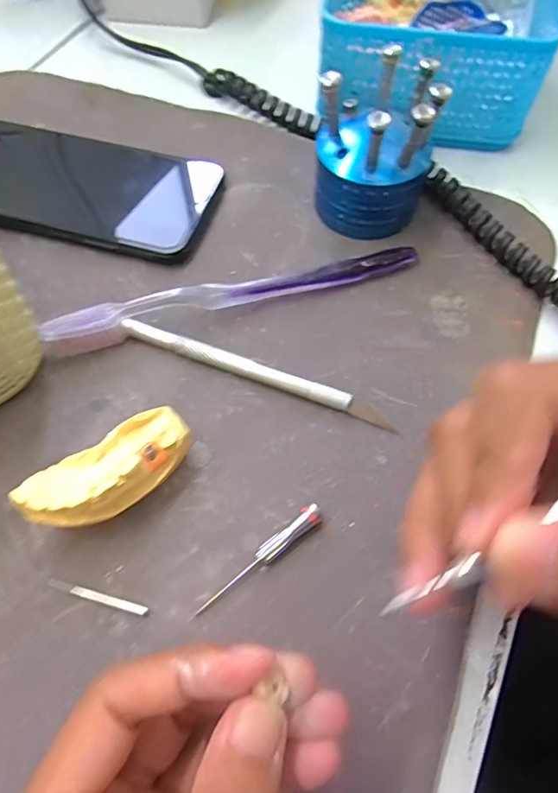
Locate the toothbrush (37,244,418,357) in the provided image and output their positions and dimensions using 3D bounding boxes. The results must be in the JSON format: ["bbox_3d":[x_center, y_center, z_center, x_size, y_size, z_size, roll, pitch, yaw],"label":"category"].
[{"bbox_3d":[-0.020,-0.051,0.244,0.186,0.019,0.013,-16,64,-8],"label":"toothbrush"}]

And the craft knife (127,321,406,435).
[{"bbox_3d":[-0.011,-0.012,0.229,0.134,0.009,0.009,21,65,11],"label":"craft knife"}]

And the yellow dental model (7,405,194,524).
[{"bbox_3d":[-0.065,0.030,0.197,0.063,0.029,0.029,-38,69,-17],"label":"yellow dental model"}]

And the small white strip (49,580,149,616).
[{"bbox_3d":[-0.069,0.075,0.187,0.039,0.004,0.004,14,64,7],"label":"small white strip"}]

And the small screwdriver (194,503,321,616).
[{"bbox_3d":[-0.007,0.063,0.191,0.057,0.008,0.007,-37,68,-17],"label":"small screwdriver"}]

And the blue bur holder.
[{"bbox_3d":[0.049,-0.126,0.255,0.056,0.066,0.056,6,63,4],"label":"blue bur holder"}]

